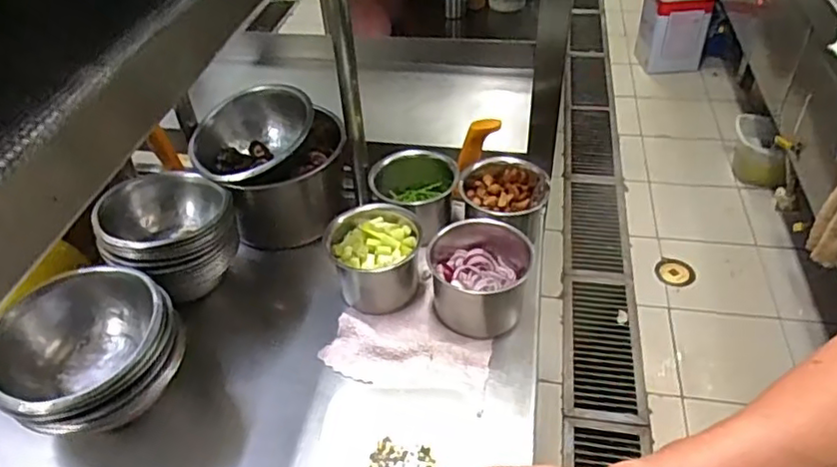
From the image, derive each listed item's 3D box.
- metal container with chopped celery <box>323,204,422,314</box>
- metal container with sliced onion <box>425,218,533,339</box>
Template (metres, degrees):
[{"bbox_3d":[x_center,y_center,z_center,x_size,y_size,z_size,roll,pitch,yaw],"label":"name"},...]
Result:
[{"bbox_3d":[-0.053,0.027,0.770,0.109,0.091,0.110,-2,43,1],"label":"metal container with chopped celery"},{"bbox_3d":[0.067,0.049,0.745,0.115,0.087,0.118,-2,43,1],"label":"metal container with sliced onion"}]

